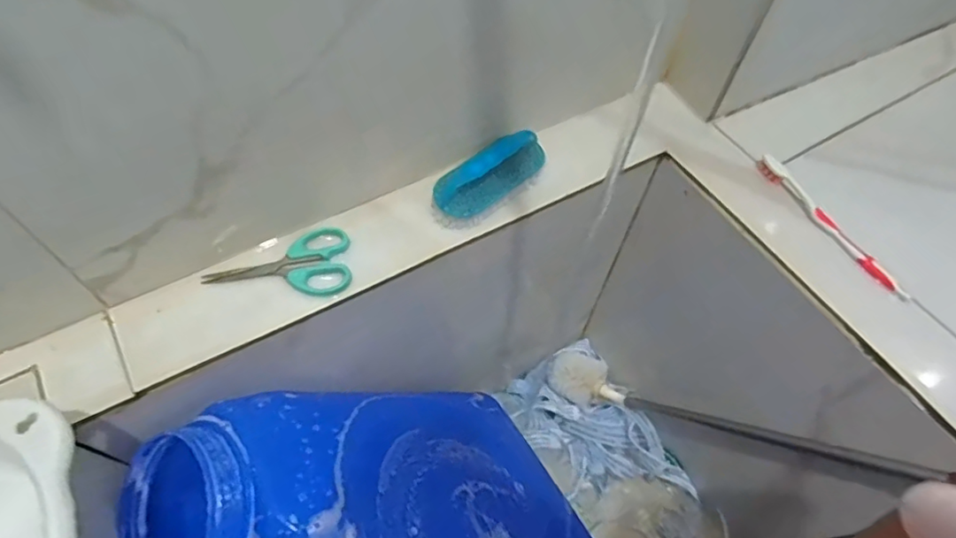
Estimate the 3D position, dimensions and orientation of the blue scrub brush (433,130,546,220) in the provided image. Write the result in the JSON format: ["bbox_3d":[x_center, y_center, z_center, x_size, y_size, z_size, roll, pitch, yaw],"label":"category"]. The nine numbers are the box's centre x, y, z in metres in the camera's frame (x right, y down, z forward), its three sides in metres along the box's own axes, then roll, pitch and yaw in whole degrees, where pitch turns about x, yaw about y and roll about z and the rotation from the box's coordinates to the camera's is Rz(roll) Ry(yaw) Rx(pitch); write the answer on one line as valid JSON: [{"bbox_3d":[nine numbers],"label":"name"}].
[{"bbox_3d":[0.013,-0.084,0.525,0.113,0.035,0.041,-32,65,-20],"label":"blue scrub brush"}]

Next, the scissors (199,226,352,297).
[{"bbox_3d":[-0.171,-0.001,0.487,0.119,0.011,0.061,-9,60,-8],"label":"scissors"}]

